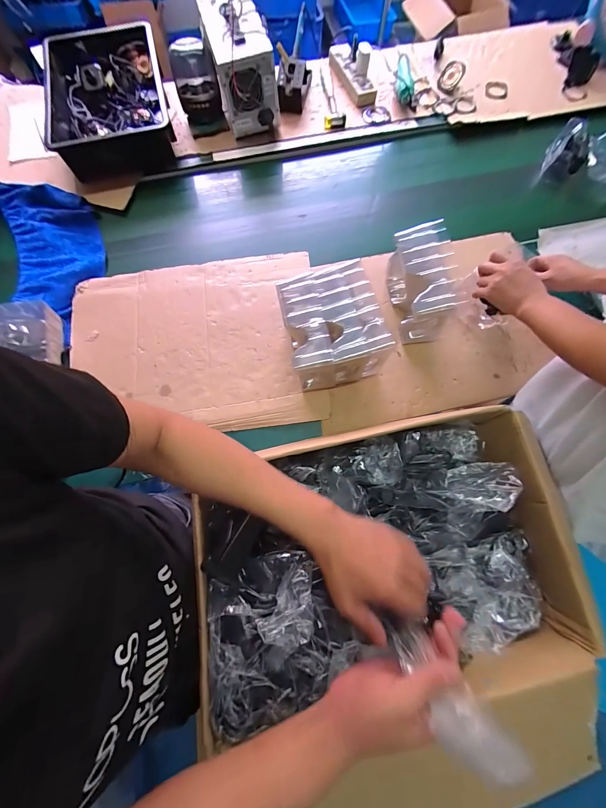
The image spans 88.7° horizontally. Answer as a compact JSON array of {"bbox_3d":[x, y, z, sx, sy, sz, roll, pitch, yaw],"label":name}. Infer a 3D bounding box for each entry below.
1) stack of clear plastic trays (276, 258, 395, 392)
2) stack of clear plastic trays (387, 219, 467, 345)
[{"bbox_3d":[0.055,-0.136,0.586,0.172,0.146,0.174,-12,74,-3],"label":"stack of clear plastic trays"},{"bbox_3d":[0.227,-0.224,0.612,0.099,0.153,0.170,-5,74,-1],"label":"stack of clear plastic trays"}]

